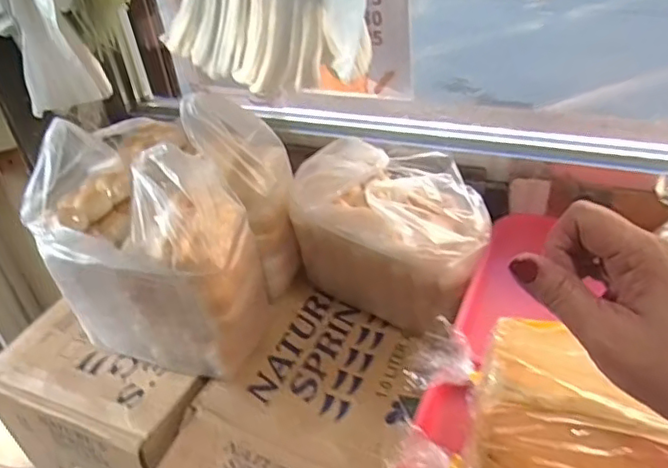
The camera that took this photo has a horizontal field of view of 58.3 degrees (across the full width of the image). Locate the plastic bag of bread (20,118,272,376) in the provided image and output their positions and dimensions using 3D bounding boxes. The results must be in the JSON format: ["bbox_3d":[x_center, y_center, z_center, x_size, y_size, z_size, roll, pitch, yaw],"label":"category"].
[{"bbox_3d":[-0.243,0.026,0.801,0.267,0.272,0.162,5,38,15],"label":"plastic bag of bread"}]

